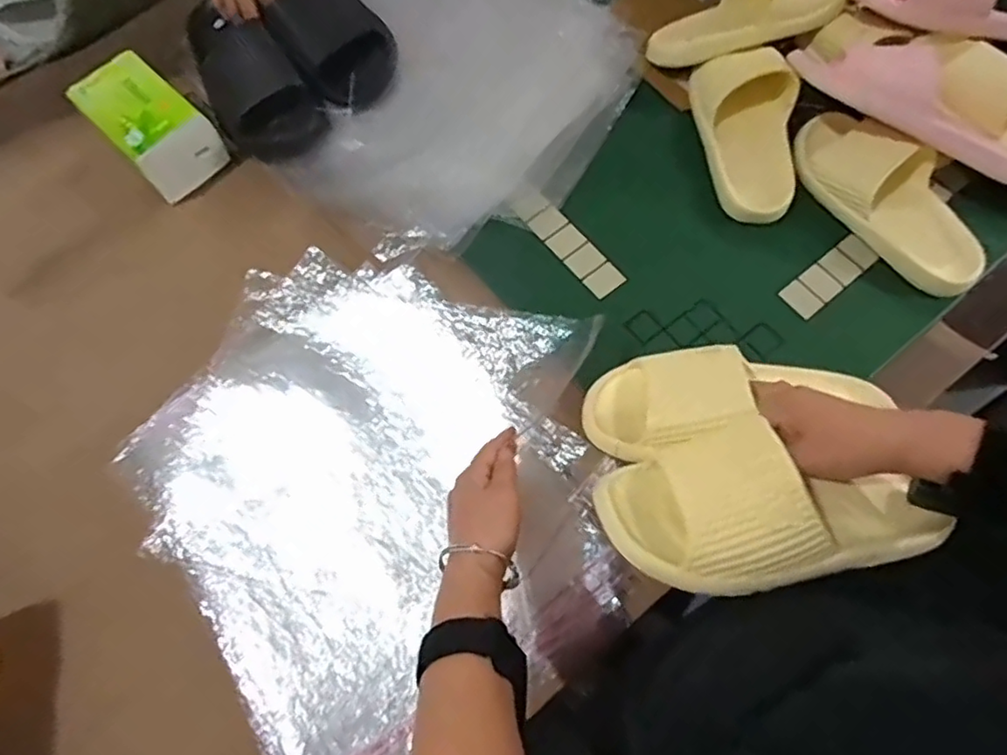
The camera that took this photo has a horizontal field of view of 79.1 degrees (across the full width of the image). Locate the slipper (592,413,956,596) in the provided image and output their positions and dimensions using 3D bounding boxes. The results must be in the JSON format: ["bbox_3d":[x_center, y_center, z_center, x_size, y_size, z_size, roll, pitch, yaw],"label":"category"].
[{"bbox_3d":[0.182,0.087,0.408,0.225,0.063,0.107,3,72,-2],"label":"slipper"}]

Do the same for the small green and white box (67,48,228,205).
[{"bbox_3d":[-0.386,-0.279,0.667,0.094,0.071,0.136,-44,75,-11],"label":"small green and white box"}]

